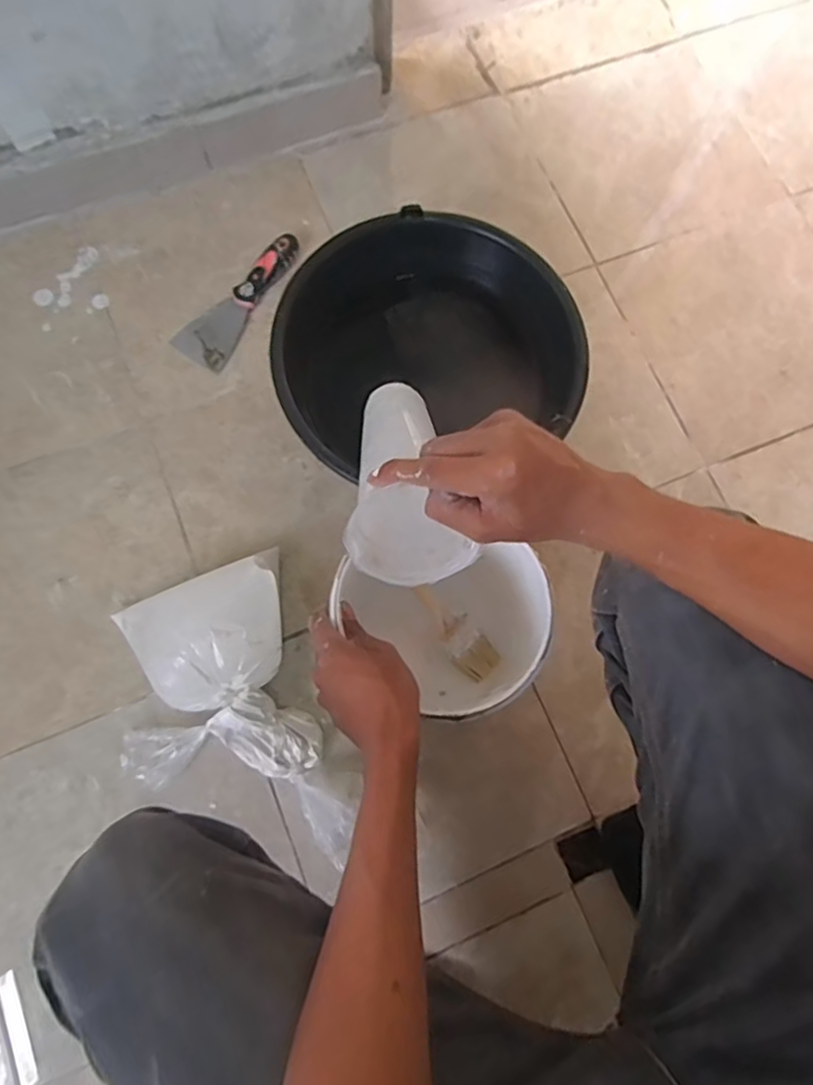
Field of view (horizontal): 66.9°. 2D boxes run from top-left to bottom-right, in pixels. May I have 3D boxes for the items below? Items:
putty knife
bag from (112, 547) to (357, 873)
[{"bbox_3d":[-0.200,-0.298,0.741,0.066,0.024,0.190,34,78,6],"label":"putty knife"},{"bbox_3d":[-0.186,0.167,0.596,0.195,0.101,0.272,-22,78,-7],"label":"bag"}]

